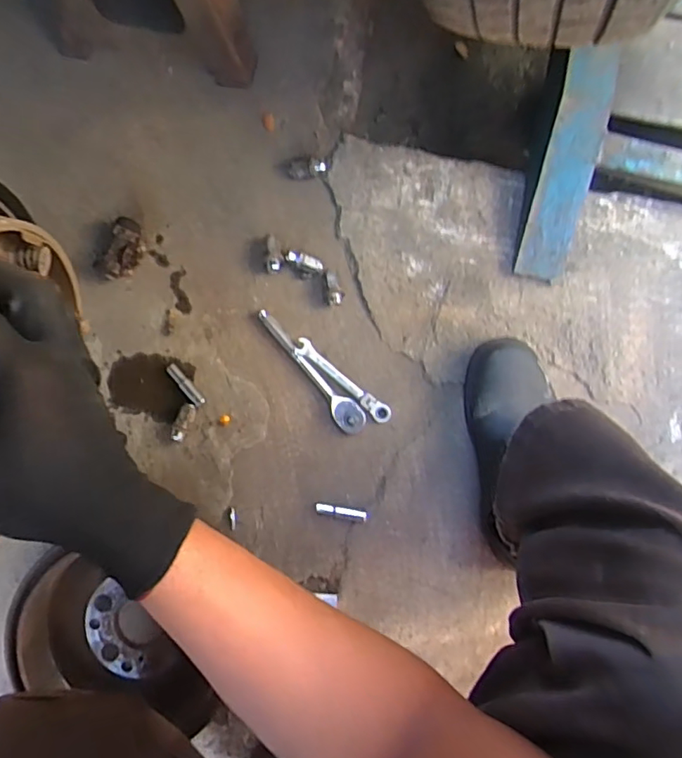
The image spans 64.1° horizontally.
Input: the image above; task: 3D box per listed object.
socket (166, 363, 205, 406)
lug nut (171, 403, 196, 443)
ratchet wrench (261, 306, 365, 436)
[{"bbox_3d":[-0.199,0.007,0.697,0.014,0.018,0.065,-42,88,-2],"label":"socket"},{"bbox_3d":[-0.202,0.055,0.697,0.017,0.022,0.050,22,87,1],"label":"lug nut"},{"bbox_3d":[-0.036,-0.012,0.699,0.035,0.021,0.194,-38,88,-2],"label":"ratchet wrench"}]

